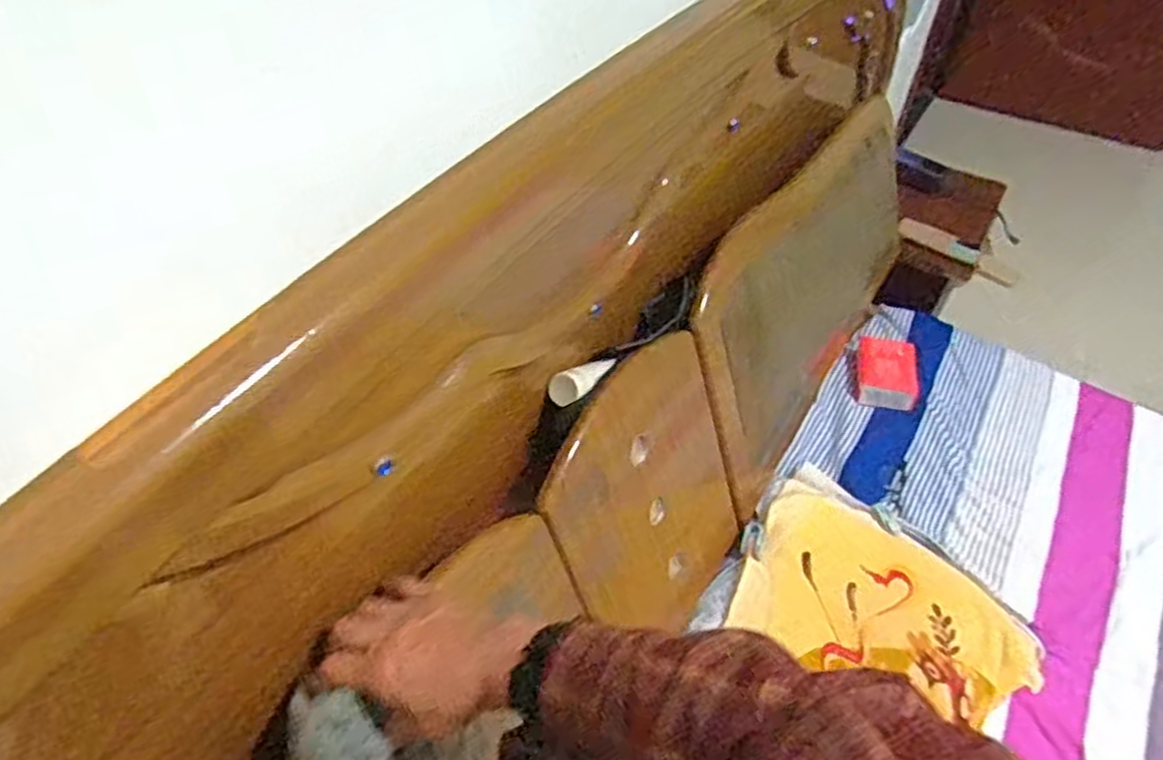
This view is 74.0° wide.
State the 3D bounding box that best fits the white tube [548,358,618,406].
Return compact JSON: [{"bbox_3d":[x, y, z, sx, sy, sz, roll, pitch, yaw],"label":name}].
[{"bbox_3d":[0.005,-0.002,0.744,0.072,0.022,0.033,-31,55,-29],"label":"white tube"}]

